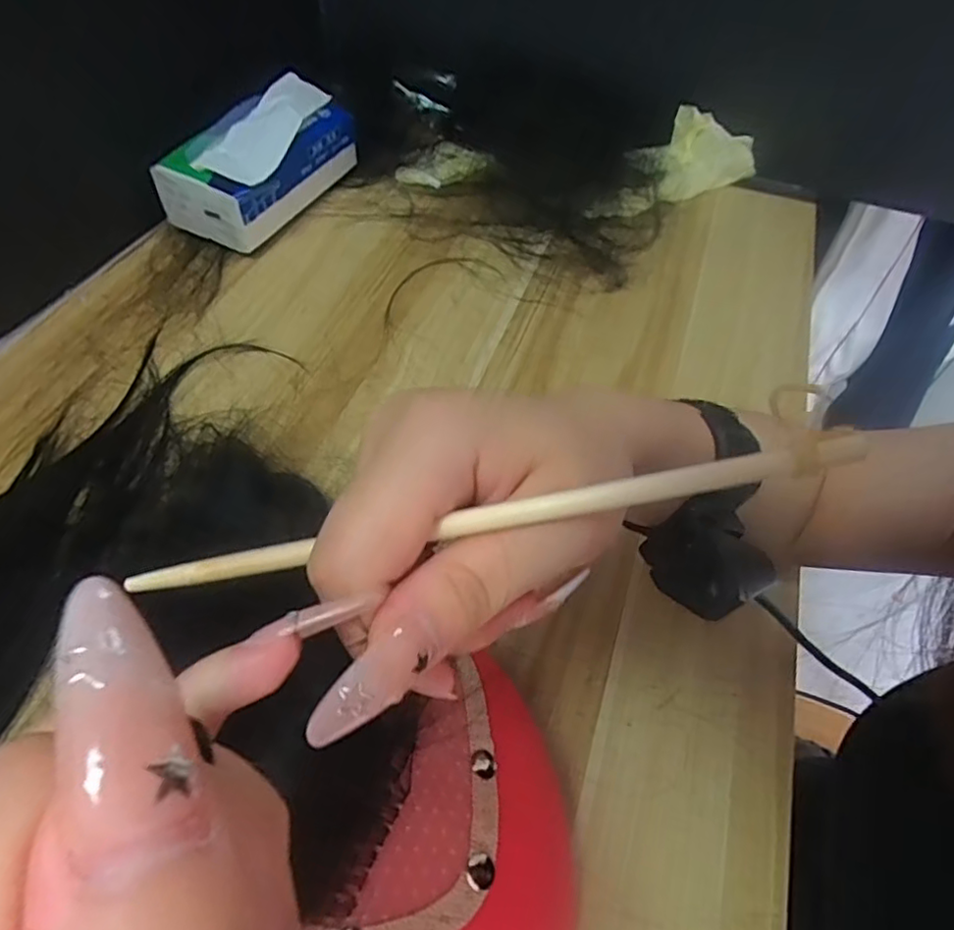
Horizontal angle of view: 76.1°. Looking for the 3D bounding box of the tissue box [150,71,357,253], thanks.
[{"bbox_3d":[-0.194,-0.282,0.561,0.086,0.081,0.176,23,55,13],"label":"tissue box"}]

